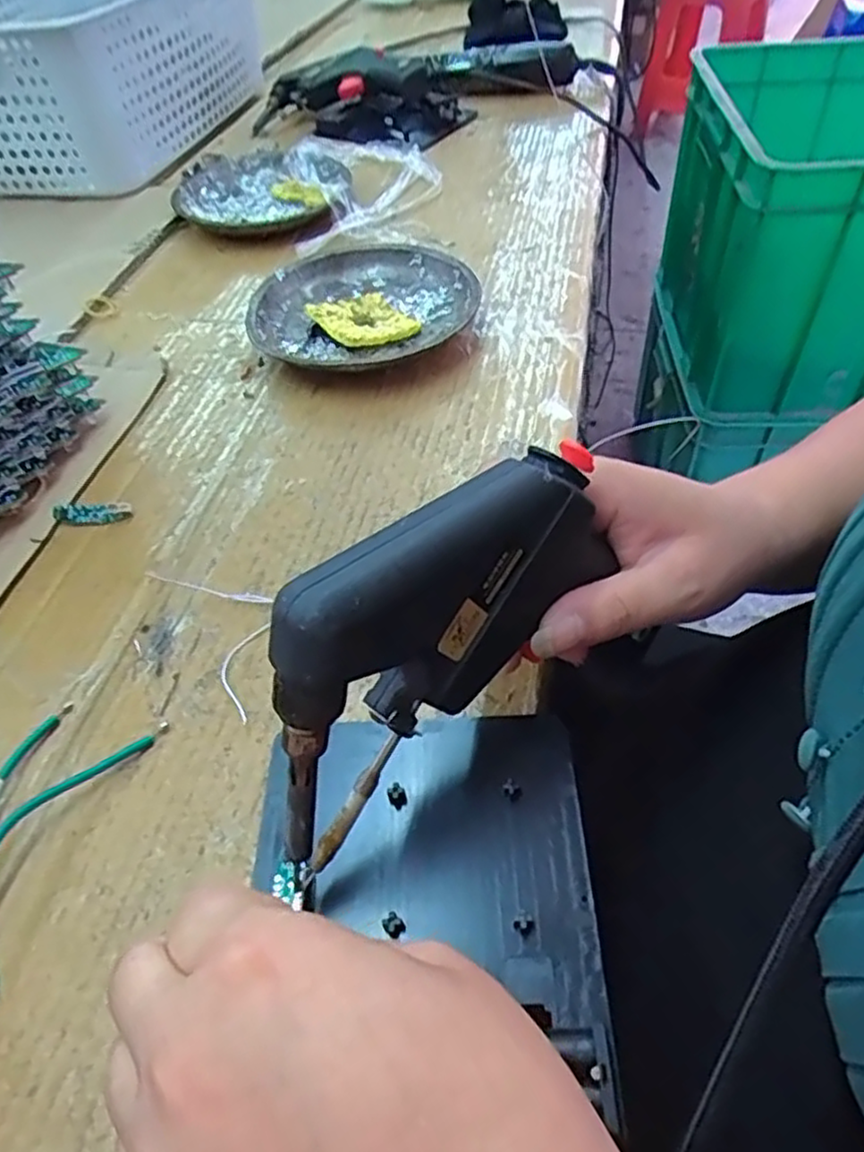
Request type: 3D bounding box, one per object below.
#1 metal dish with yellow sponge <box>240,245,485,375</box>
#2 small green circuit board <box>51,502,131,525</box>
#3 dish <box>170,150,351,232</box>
[{"bbox_3d":[-0.050,-0.179,0.481,0.142,0.031,0.129,-34,55,-23],"label":"metal dish with yellow sponge"},{"bbox_3d":[-0.179,-0.034,0.375,0.041,0.006,0.010,-1,49,3],"label":"small green circuit board"},{"bbox_3d":[-0.150,-0.348,0.640,0.152,0.026,0.175,-9,49,-4],"label":"dish"}]

